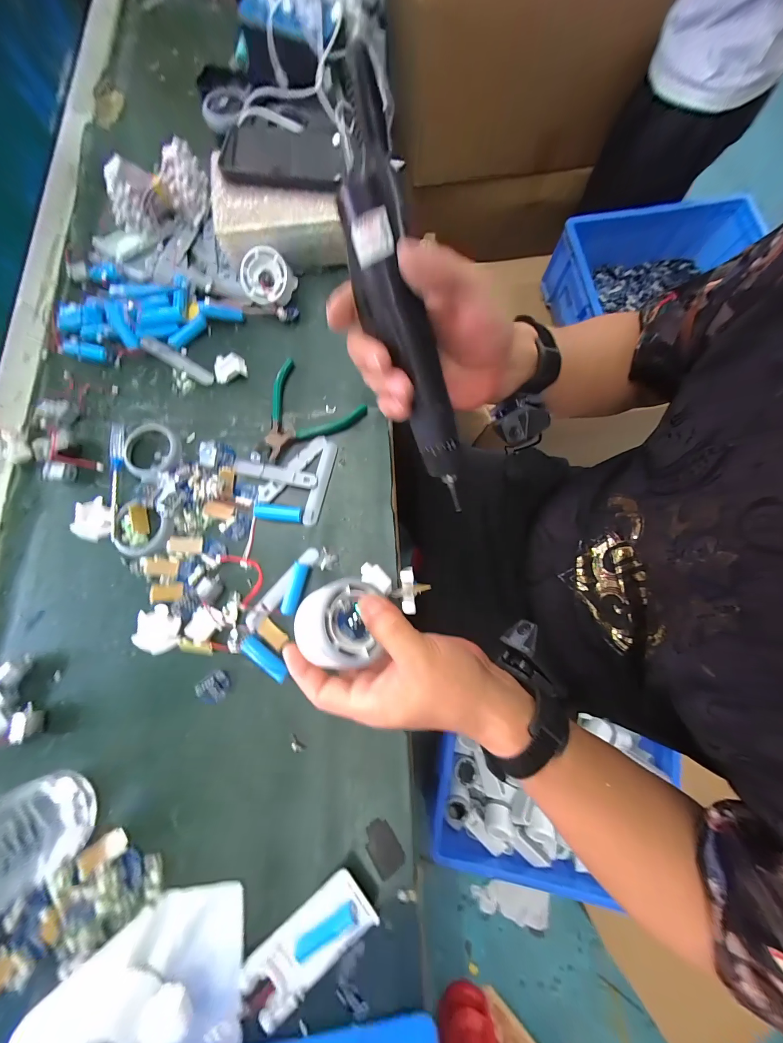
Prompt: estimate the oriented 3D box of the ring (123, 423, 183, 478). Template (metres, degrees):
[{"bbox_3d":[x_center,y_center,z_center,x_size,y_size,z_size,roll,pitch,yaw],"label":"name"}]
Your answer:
[{"bbox_3d":[-0.258,-0.075,0.356,0.056,0.012,0.058,0,76,0],"label":"ring"}]

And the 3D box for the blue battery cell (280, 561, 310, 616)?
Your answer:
[{"bbox_3d":[-0.094,0.065,0.321,0.016,0.012,0.049,12,76,2],"label":"blue battery cell"}]

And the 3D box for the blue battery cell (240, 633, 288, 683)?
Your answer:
[{"bbox_3d":[-0.116,0.126,0.306,0.050,0.013,0.014,37,79,8],"label":"blue battery cell"}]

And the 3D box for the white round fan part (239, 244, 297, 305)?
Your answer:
[{"bbox_3d":[-0.147,-0.288,0.393,0.058,0.028,0.055,-4,109,1],"label":"white round fan part"}]

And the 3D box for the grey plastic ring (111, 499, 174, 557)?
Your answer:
[{"bbox_3d":[-0.254,0.009,0.333,0.060,0.010,0.052,24,77,5],"label":"grey plastic ring"}]

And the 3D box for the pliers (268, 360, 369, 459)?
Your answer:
[{"bbox_3d":[-0.100,-0.139,0.373,0.114,0.020,0.107,-24,78,-6],"label":"pliers"}]

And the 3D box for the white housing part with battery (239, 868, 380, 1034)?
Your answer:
[{"bbox_3d":[-0.063,0.330,0.257,0.102,0.014,0.044,-40,80,-9],"label":"white housing part with battery"}]

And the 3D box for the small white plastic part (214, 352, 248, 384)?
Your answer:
[{"bbox_3d":[-0.189,-0.180,0.385,0.036,0.013,0.032,-16,77,-4],"label":"small white plastic part"}]

